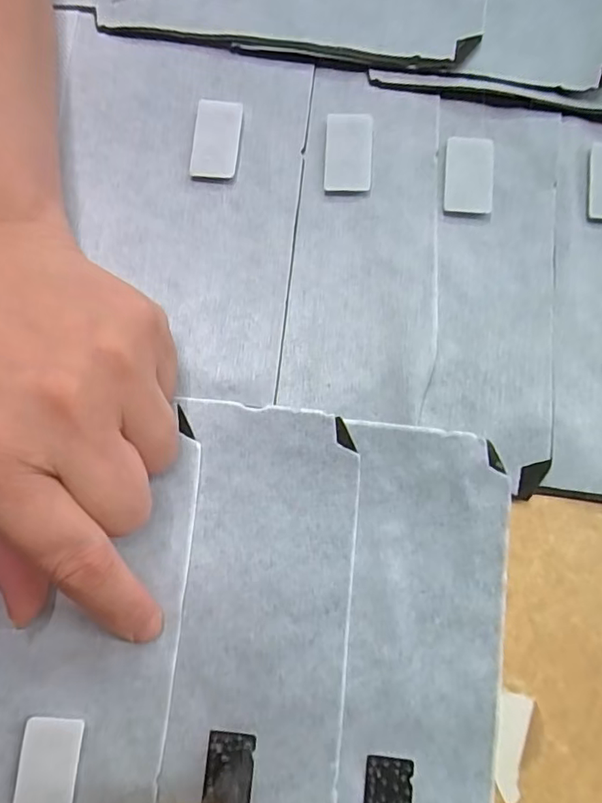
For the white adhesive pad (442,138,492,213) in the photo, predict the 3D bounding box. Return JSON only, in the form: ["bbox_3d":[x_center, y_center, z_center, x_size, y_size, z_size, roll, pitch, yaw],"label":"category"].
[{"bbox_3d":[0.068,-0.092,0.210,0.019,0.004,0.034,6,79,0],"label":"white adhesive pad"}]

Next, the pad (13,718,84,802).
[{"bbox_3d":[-0.083,0.122,0.170,0.018,0.004,0.033,5,79,0],"label":"pad"}]

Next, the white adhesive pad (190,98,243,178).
[{"bbox_3d":[-0.035,-0.107,0.211,0.019,0.005,0.034,5,79,0],"label":"white adhesive pad"}]

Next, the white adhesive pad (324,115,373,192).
[{"bbox_3d":[0.020,-0.102,0.211,0.018,0.004,0.033,3,79,-1],"label":"white adhesive pad"}]

